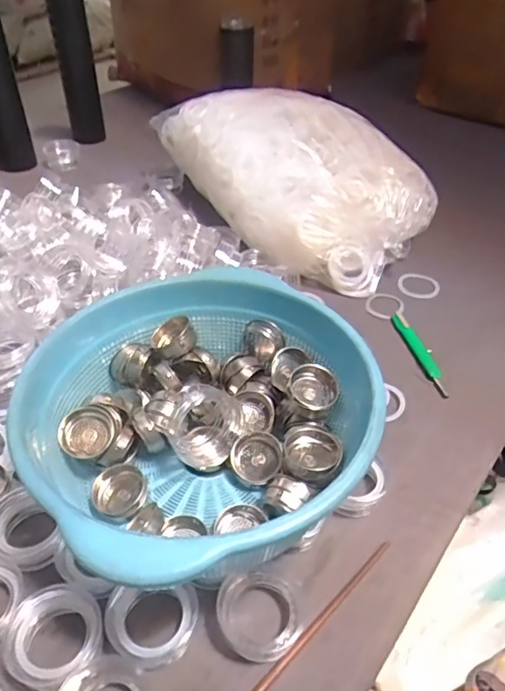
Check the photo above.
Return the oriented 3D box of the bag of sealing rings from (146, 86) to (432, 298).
[{"bbox_3d":[0.038,-0.285,0.859,0.235,0.167,0.486,-33,53,-32],"label":"bag of sealing rings"}]

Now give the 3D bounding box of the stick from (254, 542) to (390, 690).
[{"bbox_3d":[0.034,0.234,0.411,0.242,0.006,0.007,-33,53,-32],"label":"stick"}]

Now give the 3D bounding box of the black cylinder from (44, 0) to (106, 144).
[{"bbox_3d":[-0.347,-0.579,1.034,0.075,0.328,0.067,-13,45,-15],"label":"black cylinder"}]

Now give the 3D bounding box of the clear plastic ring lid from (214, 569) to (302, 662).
[{"bbox_3d":[0.005,0.211,0.418,0.064,0.030,0.057,19,46,18],"label":"clear plastic ring lid"}]

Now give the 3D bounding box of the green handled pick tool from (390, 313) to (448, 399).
[{"bbox_3d":[0.208,0.007,0.662,0.022,0.010,0.149,-6,44,-9],"label":"green handled pick tool"}]

